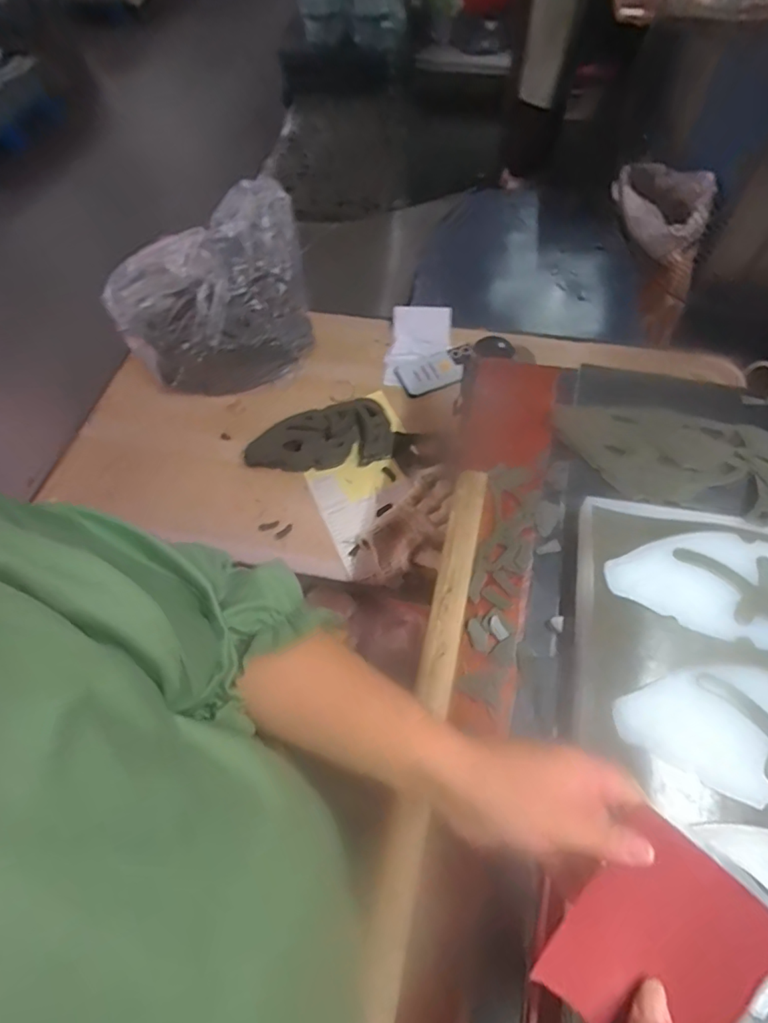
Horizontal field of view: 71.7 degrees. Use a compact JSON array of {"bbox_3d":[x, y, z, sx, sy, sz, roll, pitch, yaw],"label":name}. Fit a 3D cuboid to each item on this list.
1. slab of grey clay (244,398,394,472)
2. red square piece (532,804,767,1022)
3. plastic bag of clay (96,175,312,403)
[{"bbox_3d":[-0.117,-0.134,0.937,0.255,0.055,0.103,-5,60,0],"label":"slab of grey clay"},{"bbox_3d":[0.141,0.224,0.273,0.076,0.005,0.104,34,82,39],"label":"red square piece"},{"bbox_3d":[-0.314,-0.391,0.973,0.341,0.245,0.246,-29,63,-13],"label":"plastic bag of clay"}]

